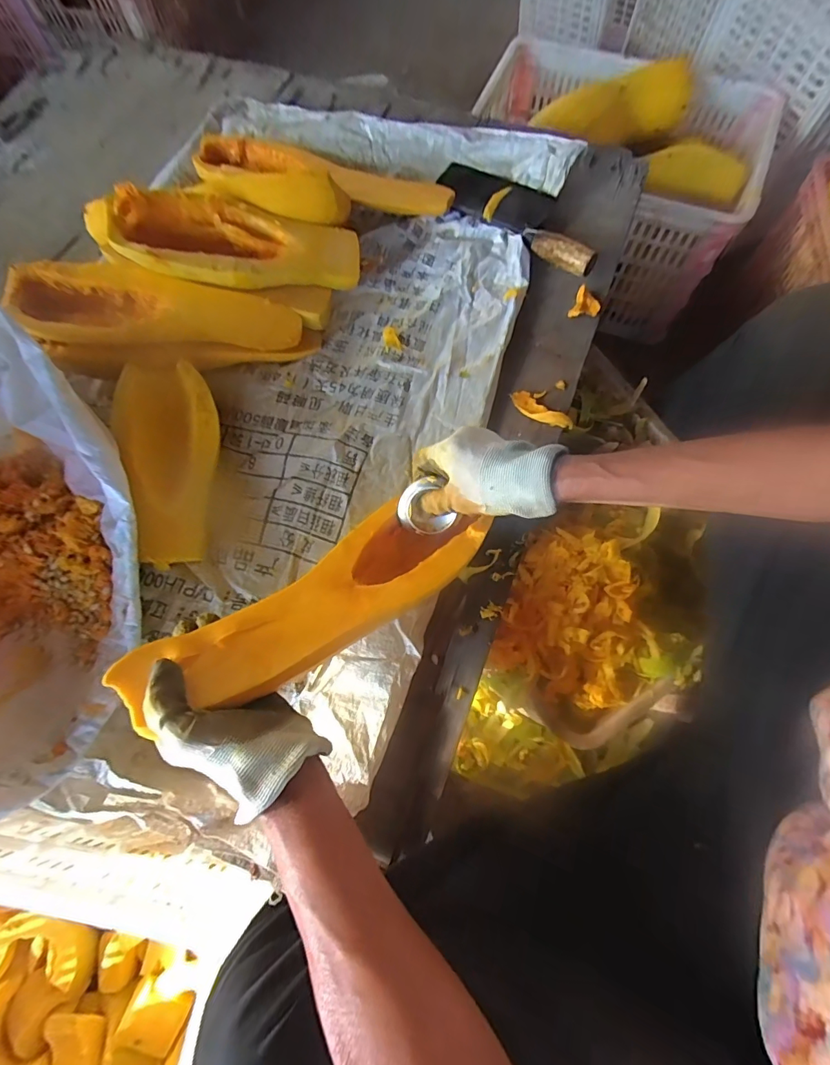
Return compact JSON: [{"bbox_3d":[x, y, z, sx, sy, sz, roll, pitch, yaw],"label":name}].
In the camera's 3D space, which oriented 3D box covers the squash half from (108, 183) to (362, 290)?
[{"bbox_3d":[-0.192,-0.328,0.498,0.262,0.048,0.096,-5,77,-22],"label":"squash half"}]

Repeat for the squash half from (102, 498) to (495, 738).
[{"bbox_3d":[-0.078,0.055,0.373,0.305,0.052,0.091,-27,78,-29],"label":"squash half"}]

